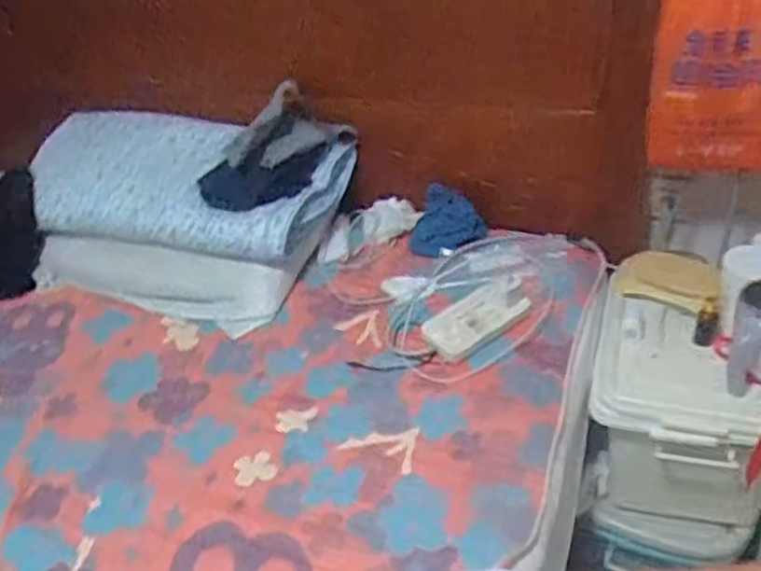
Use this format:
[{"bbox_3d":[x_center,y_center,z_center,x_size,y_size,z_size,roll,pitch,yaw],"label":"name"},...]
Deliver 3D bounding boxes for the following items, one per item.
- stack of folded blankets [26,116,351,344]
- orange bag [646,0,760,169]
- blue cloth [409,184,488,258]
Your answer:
[{"bbox_3d":[-0.429,-0.171,1.498,0.640,0.251,0.357,9,41,19],"label":"stack of folded blankets"},{"bbox_3d":[0.553,-0.312,1.150,0.261,0.293,0.081,0,39,12],"label":"orange bag"},{"bbox_3d":[0.137,-0.118,1.451,0.130,0.039,0.155,19,65,5],"label":"blue cloth"}]

